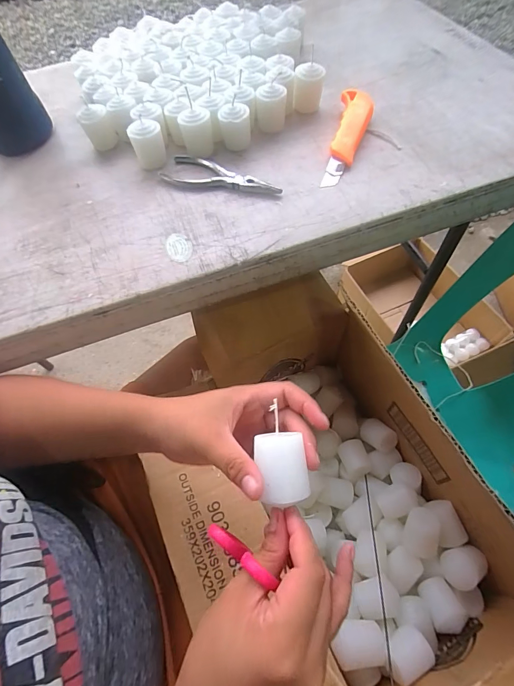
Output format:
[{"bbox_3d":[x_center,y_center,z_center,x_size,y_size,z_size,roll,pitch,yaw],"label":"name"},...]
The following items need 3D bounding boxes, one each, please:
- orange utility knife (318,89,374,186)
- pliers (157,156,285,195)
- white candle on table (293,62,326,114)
[{"bbox_3d":[0.113,-0.252,0.420,0.040,0.022,0.162,11,63,10],"label":"orange utility knife"},{"bbox_3d":[-0.044,-0.191,0.403,0.144,0.011,0.047,23,65,15],"label":"pliers"},{"bbox_3d":[0.068,-0.335,0.457,0.036,0.049,0.032,10,62,9],"label":"white candle on table"}]

